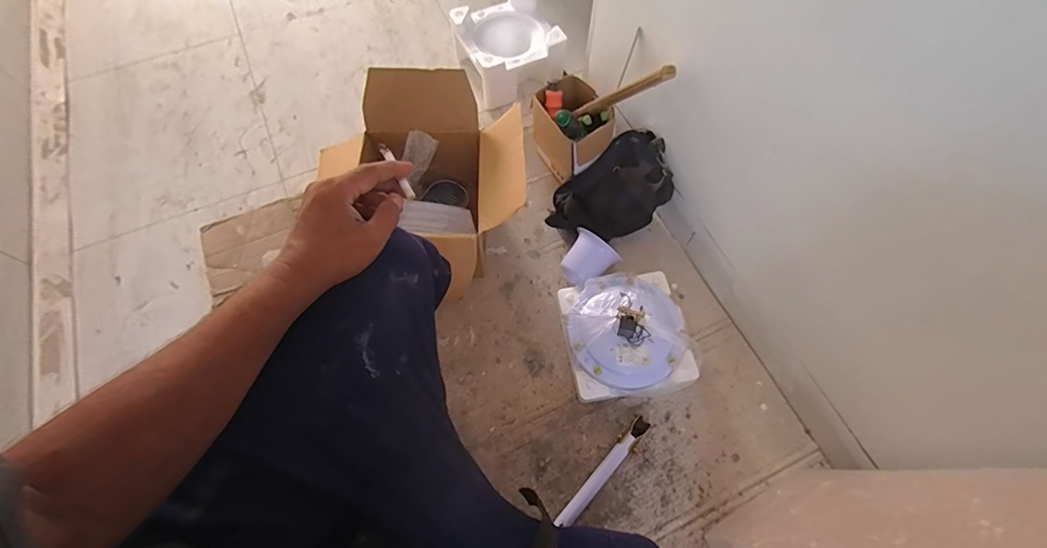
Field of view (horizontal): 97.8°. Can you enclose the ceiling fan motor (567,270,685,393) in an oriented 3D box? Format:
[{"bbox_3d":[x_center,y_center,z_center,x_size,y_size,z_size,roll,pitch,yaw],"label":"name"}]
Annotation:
[{"bbox_3d":[0.170,0.080,0.735,0.186,0.084,0.186,27,67,11],"label":"ceiling fan motor"}]

